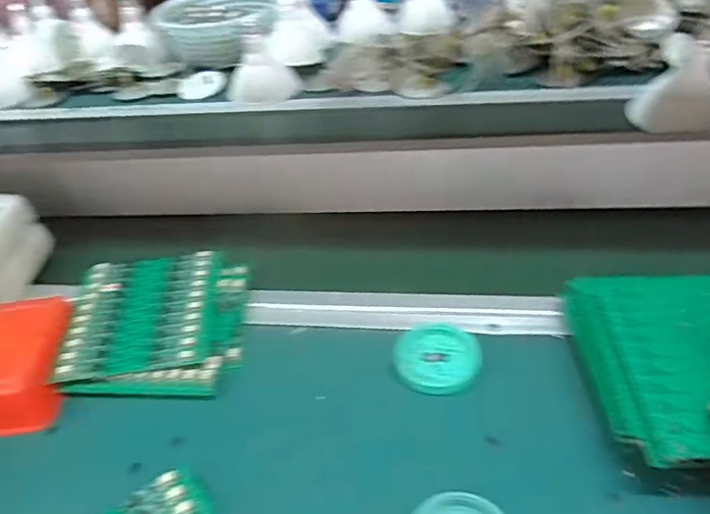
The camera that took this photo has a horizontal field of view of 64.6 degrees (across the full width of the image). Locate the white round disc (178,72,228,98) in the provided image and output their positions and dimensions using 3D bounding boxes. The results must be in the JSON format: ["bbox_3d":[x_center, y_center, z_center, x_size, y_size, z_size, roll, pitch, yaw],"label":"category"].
[{"bbox_3d":[-0.262,-0.294,0.959,0.089,0.005,0.063,-18,61,6],"label":"white round disc"}]

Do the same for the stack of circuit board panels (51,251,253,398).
[{"bbox_3d":[-0.180,0.059,0.515,0.154,0.029,0.153,-6,39,3],"label":"stack of circuit board panels"}]

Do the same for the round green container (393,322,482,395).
[{"bbox_3d":[0.068,0.082,0.467,0.069,0.016,0.064,-5,39,4],"label":"round green container"}]

